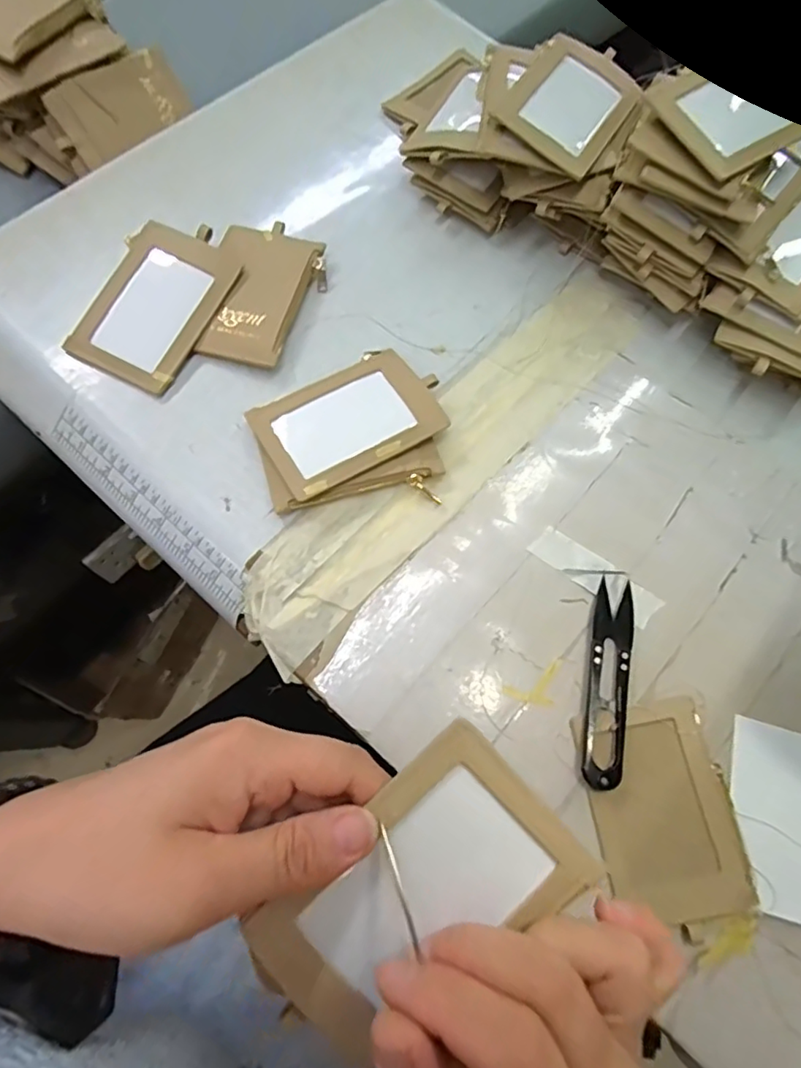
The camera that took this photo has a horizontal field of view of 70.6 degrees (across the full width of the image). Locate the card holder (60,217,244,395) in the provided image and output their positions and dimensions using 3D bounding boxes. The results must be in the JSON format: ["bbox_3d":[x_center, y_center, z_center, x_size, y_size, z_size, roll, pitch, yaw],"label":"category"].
[{"bbox_3d":[-0.164,-0.156,0.381,0.075,0.007,0.115,26,78,1],"label":"card holder"}]

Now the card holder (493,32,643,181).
[{"bbox_3d":[0.116,-0.293,0.383,0.071,0.005,0.098,35,76,-3],"label":"card holder"}]

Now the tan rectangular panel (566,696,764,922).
[{"bbox_3d":[0.146,0.153,0.315,0.074,0.008,0.107,-10,70,1],"label":"tan rectangular panel"}]

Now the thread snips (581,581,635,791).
[{"bbox_3d":[0.123,0.087,0.333,0.025,0.012,0.119,13,71,2],"label":"thread snips"}]

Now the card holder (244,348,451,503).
[{"bbox_3d":[-0.032,-0.074,0.362,0.111,0.007,0.074,-29,70,-13],"label":"card holder"}]

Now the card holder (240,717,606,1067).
[{"bbox_3d":[0.005,0.128,0.196,0.111,0.007,0.069,-43,86,-2],"label":"card holder"}]

